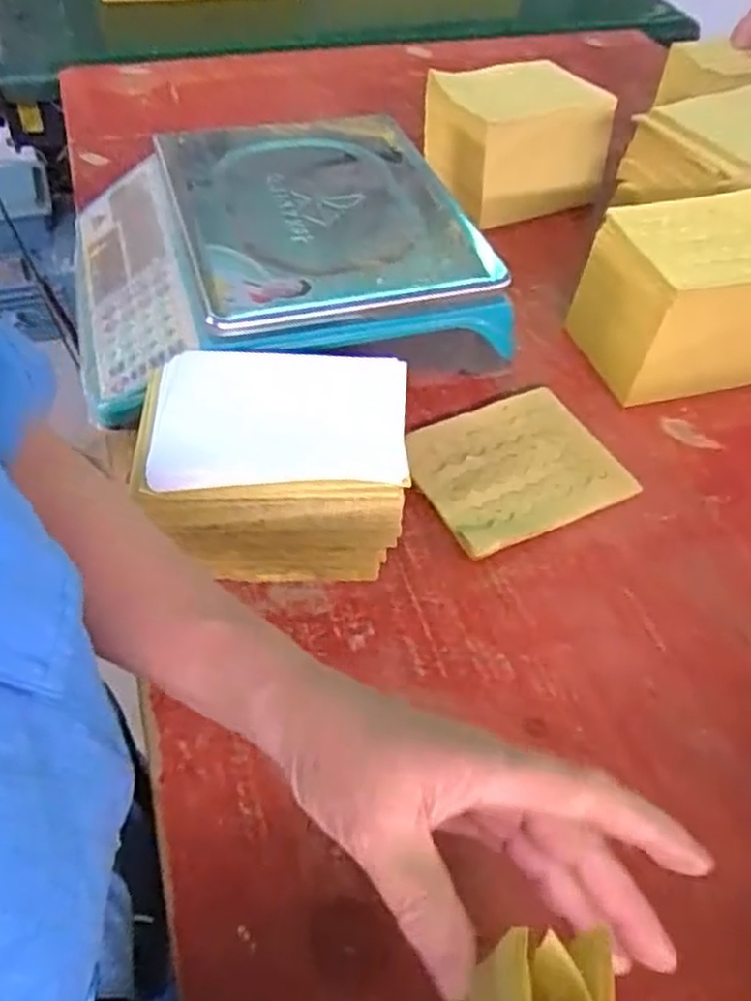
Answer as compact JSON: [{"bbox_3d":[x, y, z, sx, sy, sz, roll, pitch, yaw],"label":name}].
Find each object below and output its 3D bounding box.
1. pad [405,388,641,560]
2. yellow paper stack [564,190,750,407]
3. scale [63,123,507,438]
[{"bbox_3d":[0.105,-0.026,0.572,0.151,0.012,0.122,-20,55,-21],"label":"pad"},{"bbox_3d":[0.272,-0.169,0.630,0.167,0.127,0.122,-10,52,-14],"label":"yellow paper stack"},{"bbox_3d":[-0.089,-0.204,0.645,0.326,0.112,0.299,-15,52,-15],"label":"scale"}]

